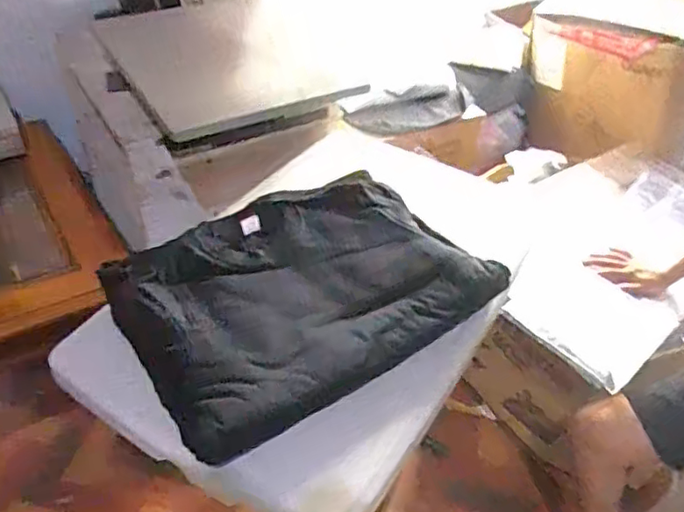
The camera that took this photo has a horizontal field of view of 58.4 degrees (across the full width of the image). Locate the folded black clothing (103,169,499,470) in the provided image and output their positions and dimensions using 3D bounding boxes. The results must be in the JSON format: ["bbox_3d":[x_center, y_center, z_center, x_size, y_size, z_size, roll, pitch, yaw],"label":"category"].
[{"bbox_3d":[-0.065,0.040,0.883,0.471,0.068,0.358,-26,51,-29],"label":"folded black clothing"}]

